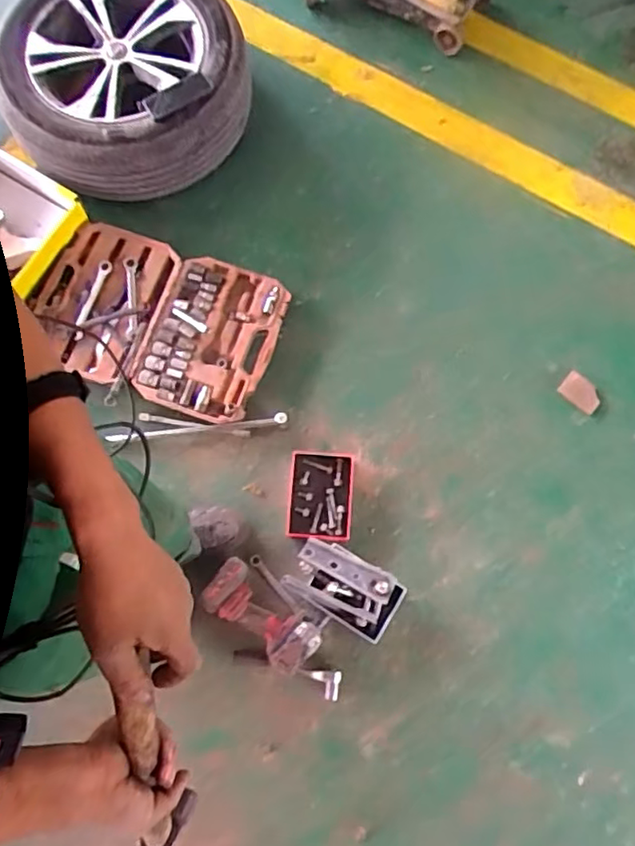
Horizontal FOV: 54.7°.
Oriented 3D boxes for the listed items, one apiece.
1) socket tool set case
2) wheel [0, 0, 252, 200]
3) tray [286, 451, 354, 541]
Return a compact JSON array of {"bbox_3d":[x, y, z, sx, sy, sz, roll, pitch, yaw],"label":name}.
[{"bbox_3d":[-0.394,-0.251,1.479,0.574,0.059,0.380,17,77,4],"label":"socket tool set case"},{"bbox_3d":[-0.463,-0.838,1.488,0.561,0.182,0.535,-12,76,-3],"label":"wheel"},{"bbox_3d":[0.006,0.168,1.420,0.143,0.032,0.197,3,75,3],"label":"tray"}]

